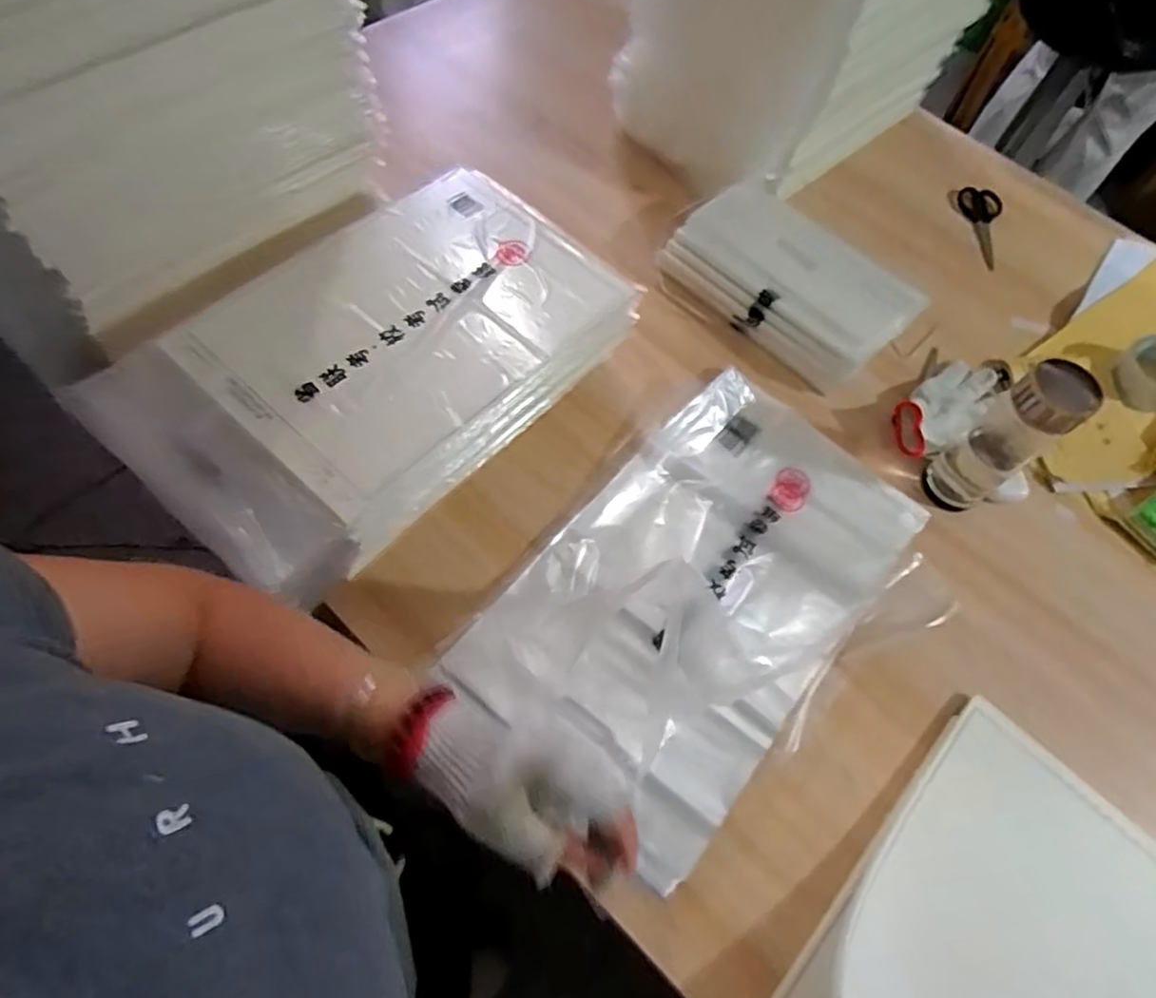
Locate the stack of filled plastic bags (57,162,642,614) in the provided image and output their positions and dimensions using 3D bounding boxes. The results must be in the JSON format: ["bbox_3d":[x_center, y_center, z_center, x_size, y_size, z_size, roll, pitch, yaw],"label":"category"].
[{"bbox_3d":[-0.195,-0.141,0.690,0.281,0.143,0.482,40,66,14],"label":"stack of filled plastic bags"}]

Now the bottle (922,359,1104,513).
[{"bbox_3d":[0.450,-0.065,0.703,0.075,0.194,0.066,-30,68,-19],"label":"bottle"}]

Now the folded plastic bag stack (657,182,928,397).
[{"bbox_3d":[0.262,-0.275,0.856,0.299,0.094,0.153,42,66,16],"label":"folded plastic bag stack"}]

